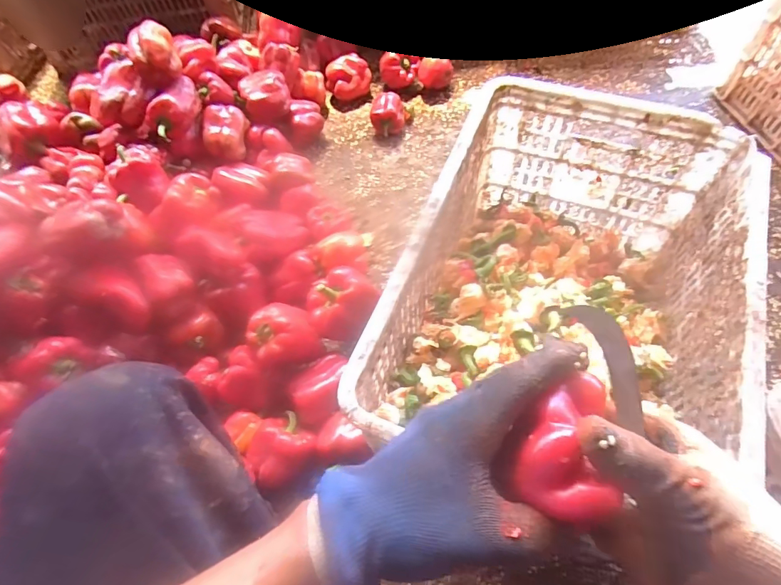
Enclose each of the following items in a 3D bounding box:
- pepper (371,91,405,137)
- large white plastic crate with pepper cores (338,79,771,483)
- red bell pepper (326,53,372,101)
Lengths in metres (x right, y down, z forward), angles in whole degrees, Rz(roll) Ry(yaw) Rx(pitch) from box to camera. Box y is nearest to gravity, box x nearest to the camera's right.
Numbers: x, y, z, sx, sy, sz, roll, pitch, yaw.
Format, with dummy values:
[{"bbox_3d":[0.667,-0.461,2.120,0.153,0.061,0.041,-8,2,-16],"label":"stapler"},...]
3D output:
[{"bbox_3d":[-0.006,-0.412,1.039,0.081,0.069,0.089,-2,60,2],"label":"pepper"},{"bbox_3d":[0.217,0.000,0.590,0.359,0.236,0.509,18,63,13],"label":"large white plastic crate with pepper cores"},{"bbox_3d":[-0.097,-0.517,1.092,0.097,0.078,0.074,-29,62,-13],"label":"red bell pepper"}]

